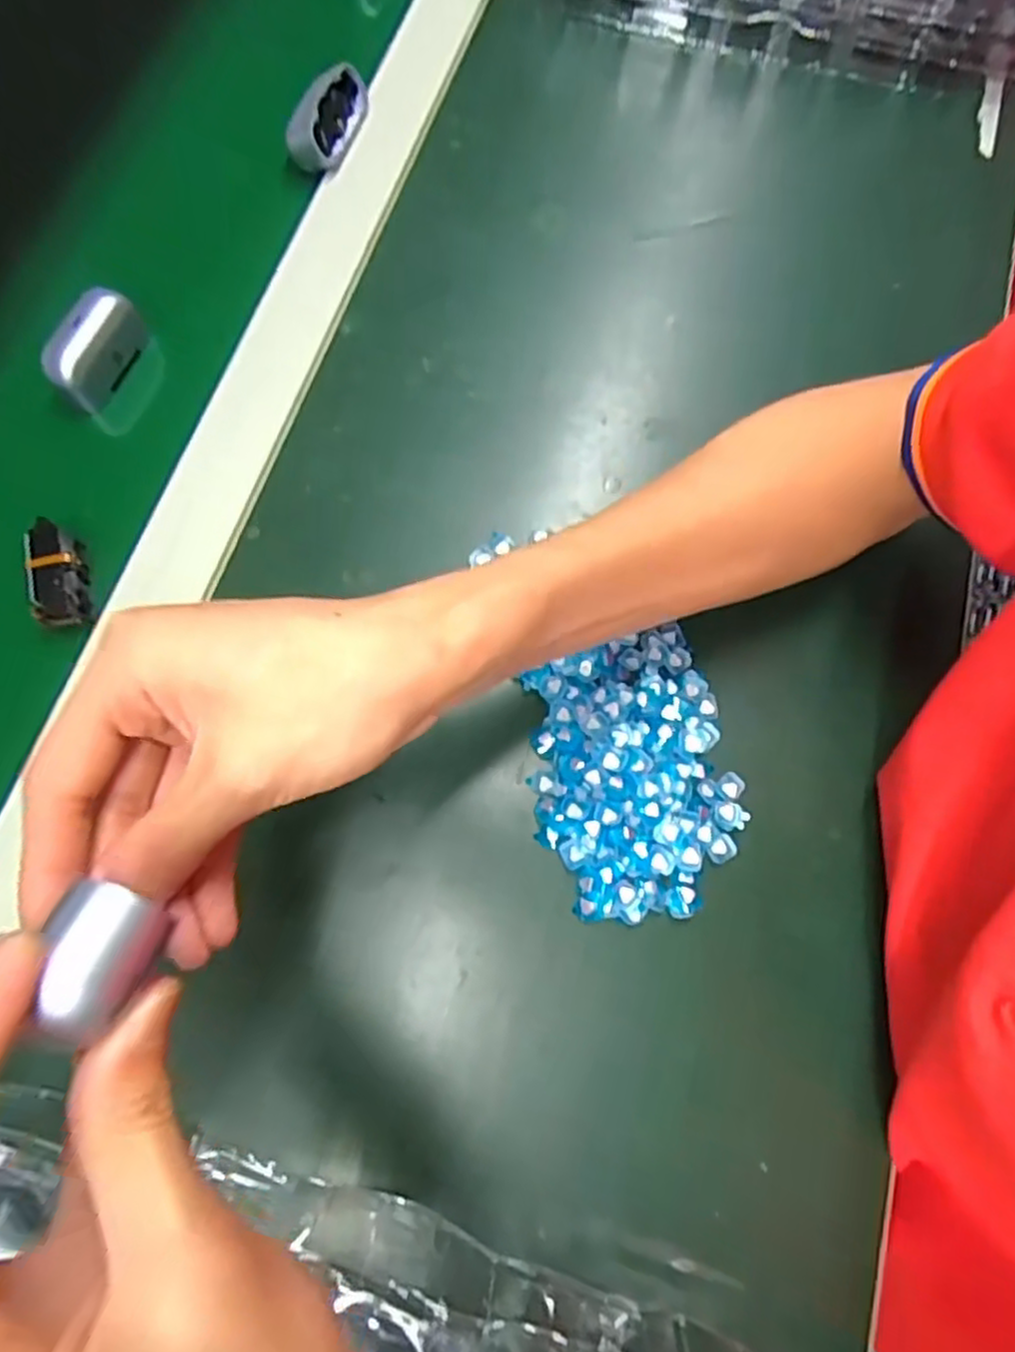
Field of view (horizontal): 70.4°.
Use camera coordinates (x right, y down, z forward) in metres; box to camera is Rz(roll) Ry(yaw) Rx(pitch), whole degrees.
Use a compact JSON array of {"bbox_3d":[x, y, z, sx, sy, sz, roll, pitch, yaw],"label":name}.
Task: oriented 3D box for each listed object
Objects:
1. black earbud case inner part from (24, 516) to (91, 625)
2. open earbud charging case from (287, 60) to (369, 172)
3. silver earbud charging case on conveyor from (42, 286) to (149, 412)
[{"bbox_3d":[-0.208,-0.049,0.332,0.023,0.015,0.053,-9,74,-5],"label":"black earbud case inner part"},{"bbox_3d":[-0.101,-0.315,0.405,0.030,0.026,0.054,16,74,3],"label":"open earbud charging case"},{"bbox_3d":[-0.208,-0.166,0.363,0.019,0.033,0.052,26,74,6],"label":"silver earbud charging case on conveyor"}]

